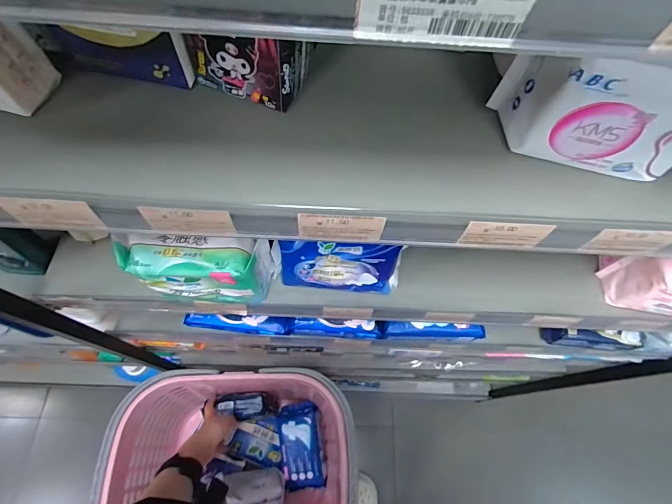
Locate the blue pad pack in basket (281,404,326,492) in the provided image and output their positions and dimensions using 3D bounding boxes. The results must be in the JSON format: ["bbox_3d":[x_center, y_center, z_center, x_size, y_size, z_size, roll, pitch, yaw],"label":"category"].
[{"bbox_3d":[-0.071,0.406,0.782,0.083,0.045,0.161,-7,66,-6],"label":"blue pad pack in basket"}]

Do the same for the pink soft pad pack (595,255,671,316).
[{"bbox_3d":[0.378,0.032,0.408,0.115,0.082,0.062,8,65,1],"label":"pink soft pad pack"}]

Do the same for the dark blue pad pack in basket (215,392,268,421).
[{"bbox_3d":[-0.189,0.309,0.750,0.102,0.031,0.050,-5,66,-5],"label":"dark blue pad pack in basket"}]

